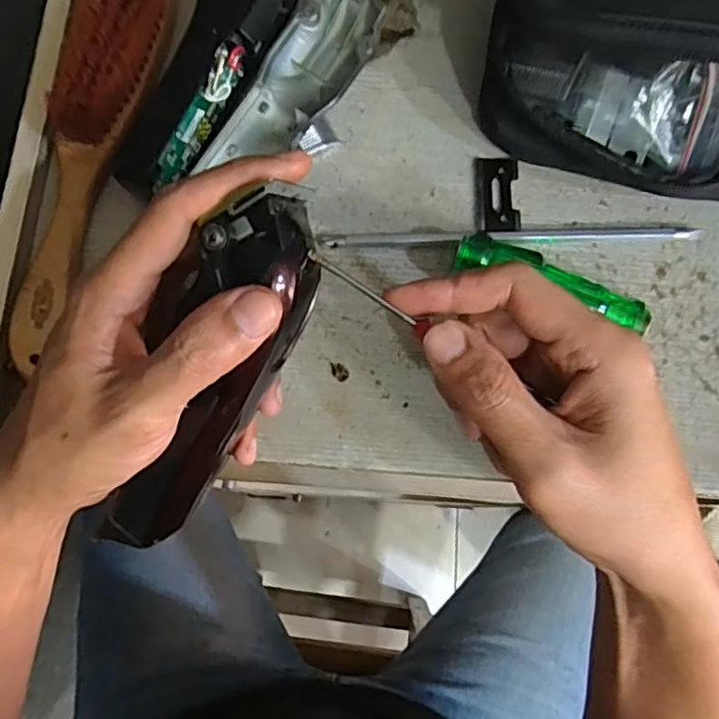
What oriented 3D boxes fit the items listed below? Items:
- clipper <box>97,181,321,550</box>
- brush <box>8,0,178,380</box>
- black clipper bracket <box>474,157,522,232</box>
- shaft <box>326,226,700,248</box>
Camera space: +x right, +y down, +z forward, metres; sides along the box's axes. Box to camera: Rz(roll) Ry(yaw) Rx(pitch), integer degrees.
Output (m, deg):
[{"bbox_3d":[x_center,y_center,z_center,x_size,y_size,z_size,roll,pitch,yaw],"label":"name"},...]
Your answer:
[{"bbox_3d":[-0.060,0.009,0.255,0.043,0.051,0.163,26,106,5],"label":"clipper"},{"bbox_3d":[-0.131,-0.129,0.310,0.045,0.042,0.239,7,76,1],"label":"brush"},{"bbox_3d":[0.072,-0.086,0.323,0.022,0.004,0.041,1,76,-1],"label":"black clipper bracket"},{"bbox_3d":[0.076,-0.064,0.316,0.190,0.008,0.010,-1,76,-1],"label":"shaft"}]

